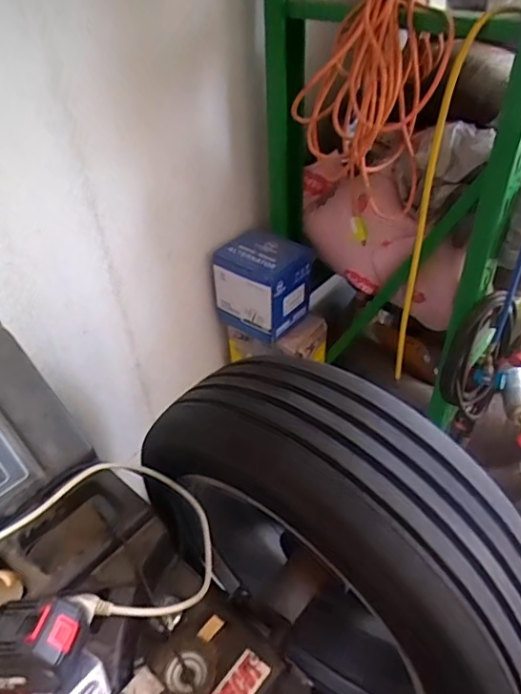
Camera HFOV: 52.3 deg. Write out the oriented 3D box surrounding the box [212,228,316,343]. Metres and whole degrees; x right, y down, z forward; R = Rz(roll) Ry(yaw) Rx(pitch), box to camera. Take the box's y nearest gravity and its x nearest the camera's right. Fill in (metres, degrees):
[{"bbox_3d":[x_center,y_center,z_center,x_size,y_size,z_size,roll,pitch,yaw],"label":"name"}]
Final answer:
[{"bbox_3d":[0.008,-0.147,1.238,0.181,0.196,0.175,30,50,32],"label":"box"}]

